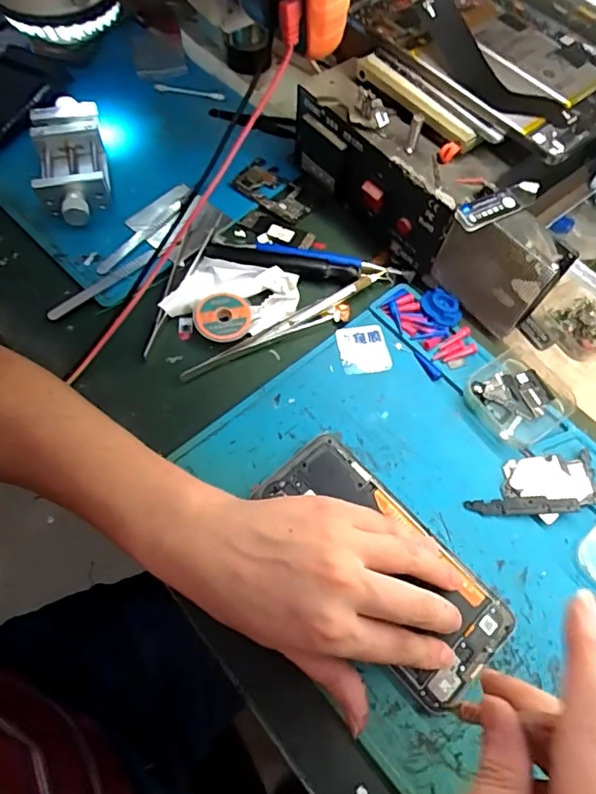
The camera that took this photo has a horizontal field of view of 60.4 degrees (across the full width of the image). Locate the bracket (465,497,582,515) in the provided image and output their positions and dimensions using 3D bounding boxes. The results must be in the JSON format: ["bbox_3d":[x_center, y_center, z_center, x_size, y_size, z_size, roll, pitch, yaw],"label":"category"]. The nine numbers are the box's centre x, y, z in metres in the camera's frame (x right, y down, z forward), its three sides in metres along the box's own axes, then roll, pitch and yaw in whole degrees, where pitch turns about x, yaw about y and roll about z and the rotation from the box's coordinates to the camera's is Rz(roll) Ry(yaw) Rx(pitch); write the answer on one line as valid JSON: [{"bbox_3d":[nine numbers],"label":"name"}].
[{"bbox_3d":[0.147,0.072,0.338,0.071,0.004,0.010,-3,81,7],"label":"bracket"}]

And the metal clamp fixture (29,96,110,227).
[{"bbox_3d":[-0.198,-0.204,0.448,0.058,0.034,0.124,-13,65,-8],"label":"metal clamp fixture"}]

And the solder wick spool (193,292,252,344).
[{"bbox_3d":[-0.057,-0.061,0.391,0.042,0.010,0.042,0,64,-1],"label":"solder wick spool"}]

